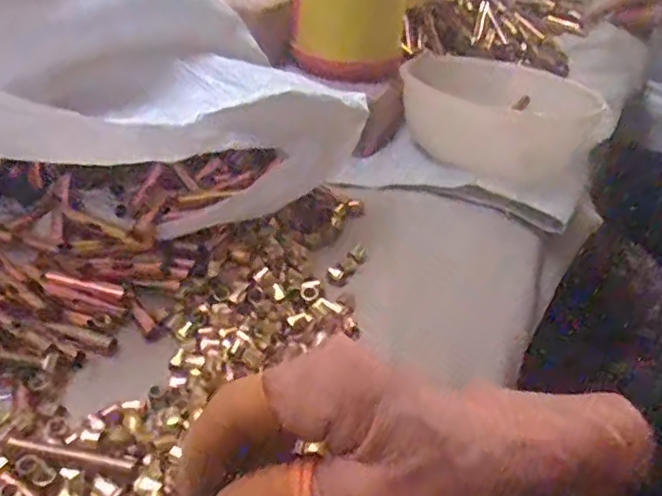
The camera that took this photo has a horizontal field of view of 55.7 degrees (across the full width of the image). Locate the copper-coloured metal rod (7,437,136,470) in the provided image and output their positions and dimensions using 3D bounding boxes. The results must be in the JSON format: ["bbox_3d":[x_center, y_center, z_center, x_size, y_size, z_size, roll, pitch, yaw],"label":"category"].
[{"bbox_3d":[-0.114,0.090,0.277,0.056,0.004,0.006,9,40,5],"label":"copper-coloured metal rod"}]

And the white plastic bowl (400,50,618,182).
[{"bbox_3d":[0.141,-0.108,0.499,0.119,0.067,0.139,30,44,30],"label":"white plastic bowl"}]

